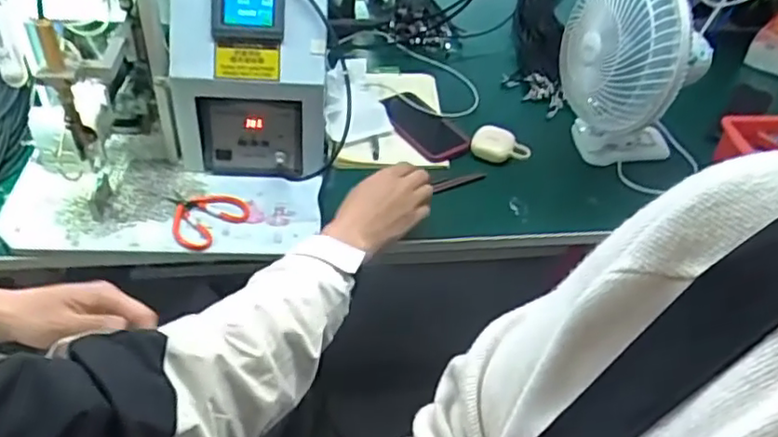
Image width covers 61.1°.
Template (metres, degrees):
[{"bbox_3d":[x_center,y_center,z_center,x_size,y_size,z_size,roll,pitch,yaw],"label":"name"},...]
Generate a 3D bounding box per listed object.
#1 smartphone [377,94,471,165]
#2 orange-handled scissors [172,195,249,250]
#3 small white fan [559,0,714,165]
[{"bbox_3d":[0.052,-0.140,0.990,0.077,0.014,0.146,-29,68,-30],"label":"smartphone"},{"bbox_3d":[-0.238,0.002,0.841,0.105,0.020,0.091,-4,38,3],"label":"orange-handled scissors"},{"bbox_3d":[0.305,-0.165,0.847,0.167,0.279,0.152,11,52,15],"label":"small white fan"}]

